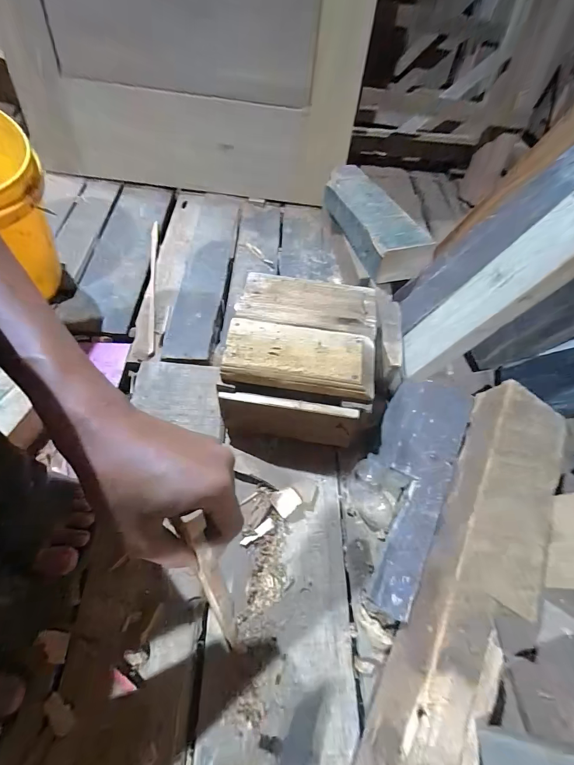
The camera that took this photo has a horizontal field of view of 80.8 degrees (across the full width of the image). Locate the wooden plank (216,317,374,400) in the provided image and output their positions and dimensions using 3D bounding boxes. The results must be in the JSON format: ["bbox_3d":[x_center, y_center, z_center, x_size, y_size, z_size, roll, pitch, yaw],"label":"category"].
[{"bbox_3d":[0.019,-0.038,0.504,0.217,0.026,0.104,10,55,1],"label":"wooden plank"}]

